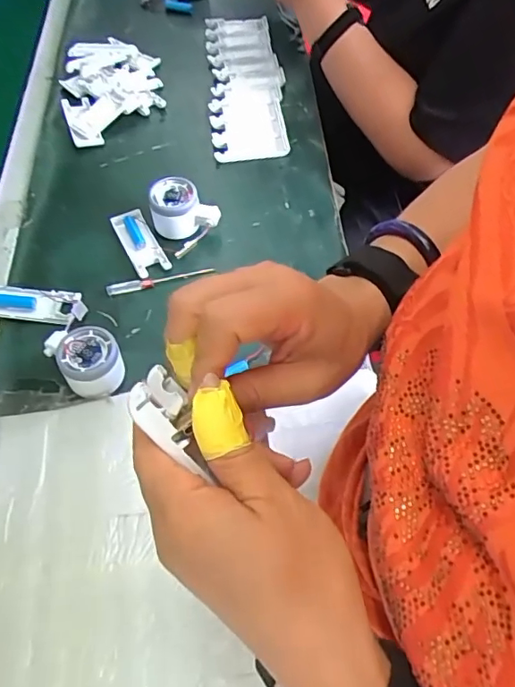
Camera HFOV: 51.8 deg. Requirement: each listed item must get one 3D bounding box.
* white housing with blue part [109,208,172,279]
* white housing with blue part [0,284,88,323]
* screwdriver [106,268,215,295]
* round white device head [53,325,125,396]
[{"bbox_3d":[-0.144,-0.124,0.648,0.038,0.018,0.099,-24,61,-15],"label":"white housing with blue part"},{"bbox_3d":[-0.252,-0.045,0.595,0.117,0.019,0.040,7,58,3],"label":"white housing with blue part"},{"bbox_3d":[-0.115,-0.076,0.626,0.125,0.010,0.011,-15,59,-10],"label":"screwdriver"},{"bbox_3d":[-0.166,0.020,0.536,0.057,0.047,0.064,-29,62,-18],"label":"round white device head"}]

